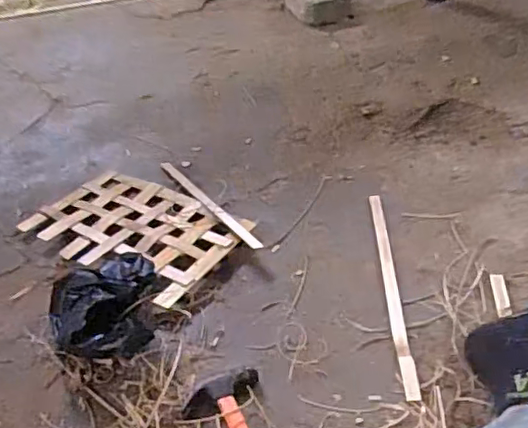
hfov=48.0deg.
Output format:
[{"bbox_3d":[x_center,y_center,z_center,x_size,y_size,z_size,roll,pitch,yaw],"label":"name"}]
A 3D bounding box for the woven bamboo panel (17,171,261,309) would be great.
[{"bbox_3d":[-0.221,0.020,1.015,0.359,0.020,0.217,22,47,27],"label":"woven bamboo panel"}]

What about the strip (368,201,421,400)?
[{"bbox_3d":[0.195,0.104,0.910,0.022,0.006,0.412,-2,41,3],"label":"strip"}]

